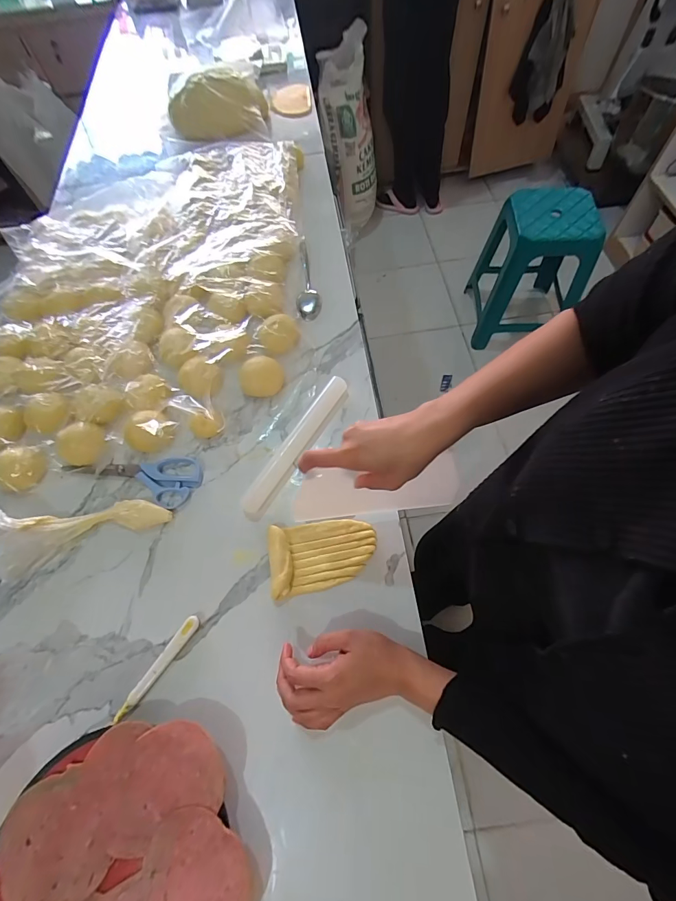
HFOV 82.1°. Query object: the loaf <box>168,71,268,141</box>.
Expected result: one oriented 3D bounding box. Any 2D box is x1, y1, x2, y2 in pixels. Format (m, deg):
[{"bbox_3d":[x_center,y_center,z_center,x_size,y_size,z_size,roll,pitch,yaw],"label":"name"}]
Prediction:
[{"bbox_3d":[-0.279,-0.803,0.903,0.214,0.095,0.089,1,64,5],"label":"loaf"}]

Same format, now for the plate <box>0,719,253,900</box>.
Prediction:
[{"bbox_3d":[-0.193,0.367,0.338,0.214,0.034,0.208,-1,64,2],"label":"plate"}]

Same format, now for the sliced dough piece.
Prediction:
[{"bbox_3d":[-0.018,0.122,0.461,0.125,0.017,0.079,-9,64,-1],"label":"sliced dough piece"}]

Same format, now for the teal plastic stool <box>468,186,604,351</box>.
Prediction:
[{"bbox_3d":[0.722,-0.685,1.489,0.315,0.490,0.336,3,64,5],"label":"teal plastic stool"}]

